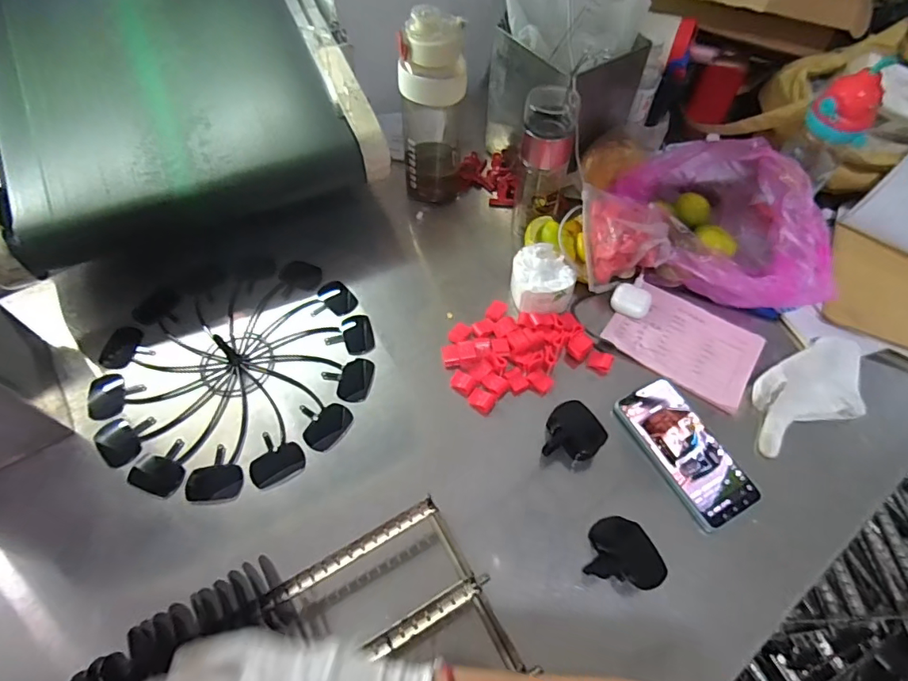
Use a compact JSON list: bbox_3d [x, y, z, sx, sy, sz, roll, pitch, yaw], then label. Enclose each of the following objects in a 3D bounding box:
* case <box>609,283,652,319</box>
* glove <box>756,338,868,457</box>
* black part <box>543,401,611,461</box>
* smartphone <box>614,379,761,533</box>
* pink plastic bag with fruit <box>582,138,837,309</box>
[{"bbox_3d":[0.232,-0.051,0.660,0.048,0.018,0.042,21,60,11],"label":"case"},{"bbox_3d":[0.415,0.061,0.585,0.186,0.026,0.087,-26,63,-17],"label":"glove"},{"bbox_3d":[0.134,0.100,0.554,0.063,0.034,0.055,11,59,5],"label":"black part"},{"bbox_3d":[0.250,0.122,0.554,0.083,0.016,0.159,-26,63,-16],"label":"smartphone"},{"bbox_3d":[0.323,-0.167,0.663,0.291,0.117,0.233,13,59,6],"label":"pink plastic bag with fruit"}]

